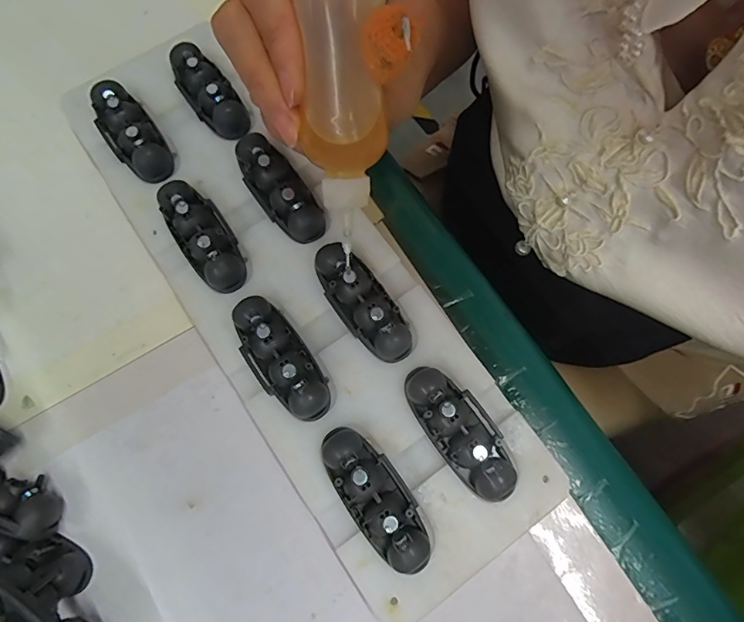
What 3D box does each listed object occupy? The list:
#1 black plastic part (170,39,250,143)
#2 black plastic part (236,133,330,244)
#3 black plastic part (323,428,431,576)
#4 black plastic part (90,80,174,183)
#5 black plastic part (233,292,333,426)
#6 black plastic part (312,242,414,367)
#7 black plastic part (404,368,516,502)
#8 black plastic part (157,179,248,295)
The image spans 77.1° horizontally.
[{"bbox_3d":[-0.088,-0.118,0.251,0.023,0.016,0.060,-33,76,-9],"label":"black plastic part"},{"bbox_3d":[-0.046,-0.061,0.233,0.023,0.017,0.059,-35,77,-10],"label":"black plastic part"},{"bbox_3d":[0.001,0.077,0.193,0.025,0.015,0.061,-33,76,-9],"label":"black plastic part"},{"bbox_3d":[-0.127,-0.094,0.243,0.025,0.015,0.060,-35,77,-10],"label":"black plastic part"},{"bbox_3d":[-0.042,0.021,0.210,0.025,0.015,0.062,-34,76,-9],"label":"black plastic part"},{"bbox_3d":[-0.005,-0.005,0.215,0.023,0.020,0.061,-34,77,-10],"label":"black plastic part"},{"bbox_3d":[0.039,0.051,0.201,0.026,0.016,0.062,-37,77,-10],"label":"black plastic part"},{"bbox_3d":[-0.082,-0.037,0.227,0.024,0.016,0.061,-33,76,-9],"label":"black plastic part"}]

